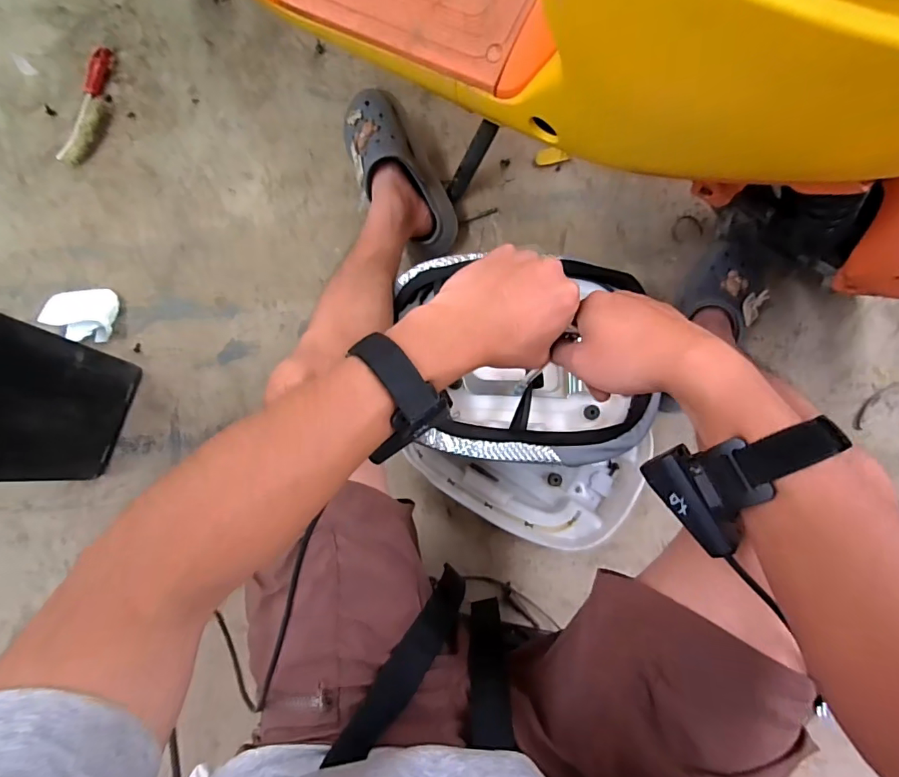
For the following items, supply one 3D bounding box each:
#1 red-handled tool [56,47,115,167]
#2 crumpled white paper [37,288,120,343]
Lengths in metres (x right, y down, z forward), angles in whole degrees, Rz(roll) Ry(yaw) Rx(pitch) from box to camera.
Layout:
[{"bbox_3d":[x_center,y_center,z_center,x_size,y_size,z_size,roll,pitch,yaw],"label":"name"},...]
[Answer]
[{"bbox_3d":[-0.651,-0.513,0.847,0.052,0.019,0.229,10,82,4],"label":"red-handled tool"},{"bbox_3d":[-0.606,-0.124,0.763,0.112,0.032,0.091,10,82,4],"label":"crumpled white paper"}]

